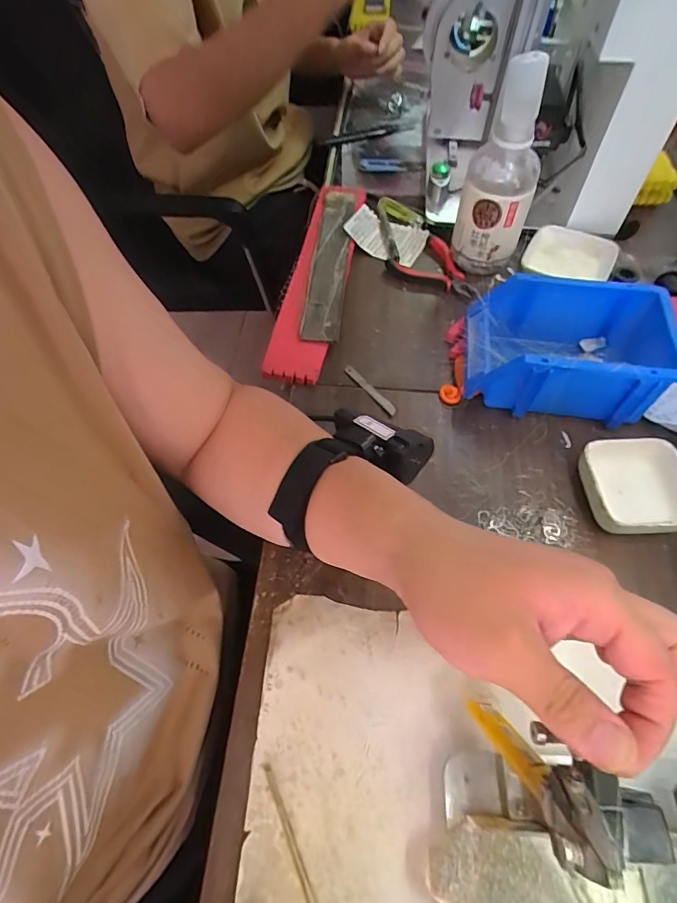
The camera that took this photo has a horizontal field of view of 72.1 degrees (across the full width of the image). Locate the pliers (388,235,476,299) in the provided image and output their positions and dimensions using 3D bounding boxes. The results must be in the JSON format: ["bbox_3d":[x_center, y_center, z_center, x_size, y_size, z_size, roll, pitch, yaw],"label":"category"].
[{"bbox_3d":[0.131,-0.233,0.587,0.114,0.026,0.077,28,63,16],"label":"pliers"}]

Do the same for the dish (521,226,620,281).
[{"bbox_3d":[0.298,-0.259,0.610,0.114,0.040,0.061,12,59,7],"label":"dish"}]

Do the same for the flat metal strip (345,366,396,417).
[{"bbox_3d":[0.034,-0.064,0.484,0.009,0.006,0.079,-32,63,-19],"label":"flat metal strip"}]

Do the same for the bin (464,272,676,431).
[{"bbox_3d":[0.228,-0.097,0.460,0.201,0.085,0.133,14,59,8],"label":"bin"}]

